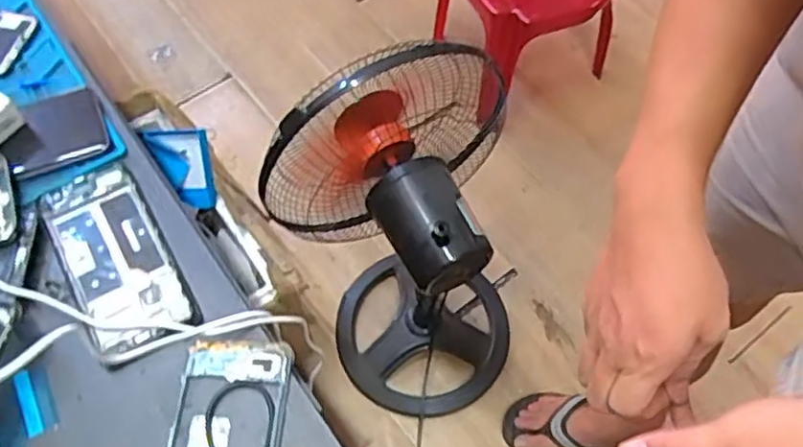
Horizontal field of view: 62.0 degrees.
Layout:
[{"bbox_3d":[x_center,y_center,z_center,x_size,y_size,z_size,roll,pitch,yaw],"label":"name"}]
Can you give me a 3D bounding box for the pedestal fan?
[{"bbox_3d":[0.038,0.037,1.007,0.329,0.672,0.352,40,71,18],"label":"pedestal fan"}]

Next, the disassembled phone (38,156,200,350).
[{"bbox_3d":[-0.215,0.023,0.500,0.072,0.005,0.157,-28,65,-15],"label":"disassembled phone"}]

